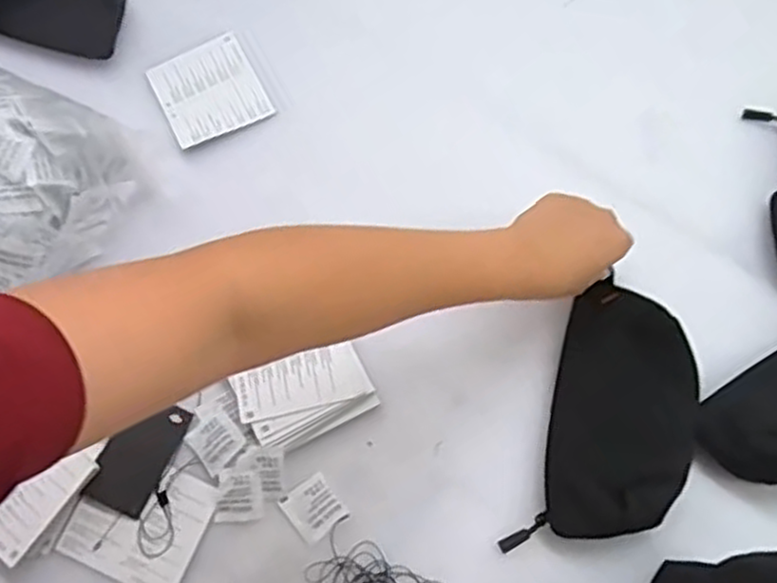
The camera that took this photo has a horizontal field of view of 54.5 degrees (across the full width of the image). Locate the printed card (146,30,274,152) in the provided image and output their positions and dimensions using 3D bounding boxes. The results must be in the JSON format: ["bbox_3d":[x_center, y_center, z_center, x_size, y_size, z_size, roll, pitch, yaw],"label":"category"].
[{"bbox_3d":[-0.164,-0.183,0.692,0.089,0.011,0.097,-27,72,-4],"label":"printed card"}]

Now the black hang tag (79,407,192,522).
[{"bbox_3d":[-0.194,0.128,0.587,0.050,0.007,0.090,28,80,-2],"label":"black hang tag"}]

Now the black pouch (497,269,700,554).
[{"bbox_3d":[0.169,0.102,0.566,0.108,0.030,0.202,23,73,9],"label":"black pouch"}]

